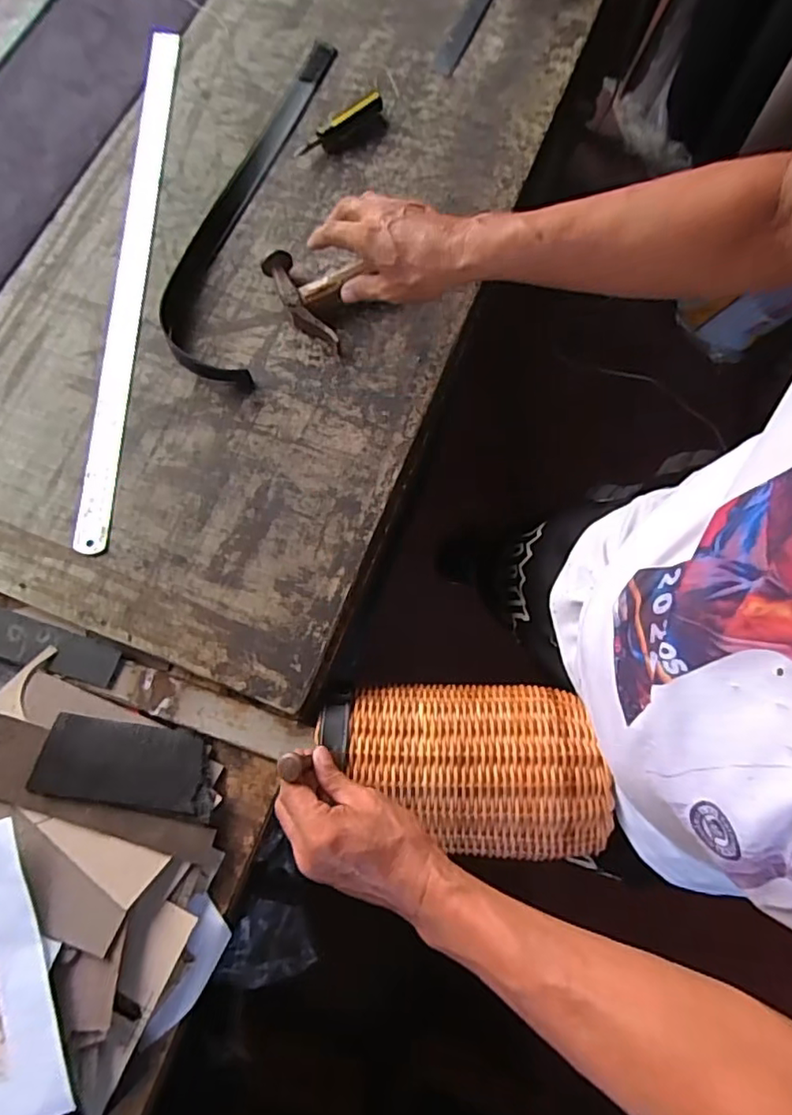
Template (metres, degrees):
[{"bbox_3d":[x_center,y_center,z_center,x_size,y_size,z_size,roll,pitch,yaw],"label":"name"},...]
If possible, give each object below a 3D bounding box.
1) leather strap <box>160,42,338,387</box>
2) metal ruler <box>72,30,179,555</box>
[{"bbox_3d":[-0.157,-0.388,0.615,0.103,0.032,0.439,9,76,1],"label":"leather strap"},{"bbox_3d":[-0.277,-0.308,0.604,0.033,0.007,0.612,0,75,3],"label":"metal ruler"}]

